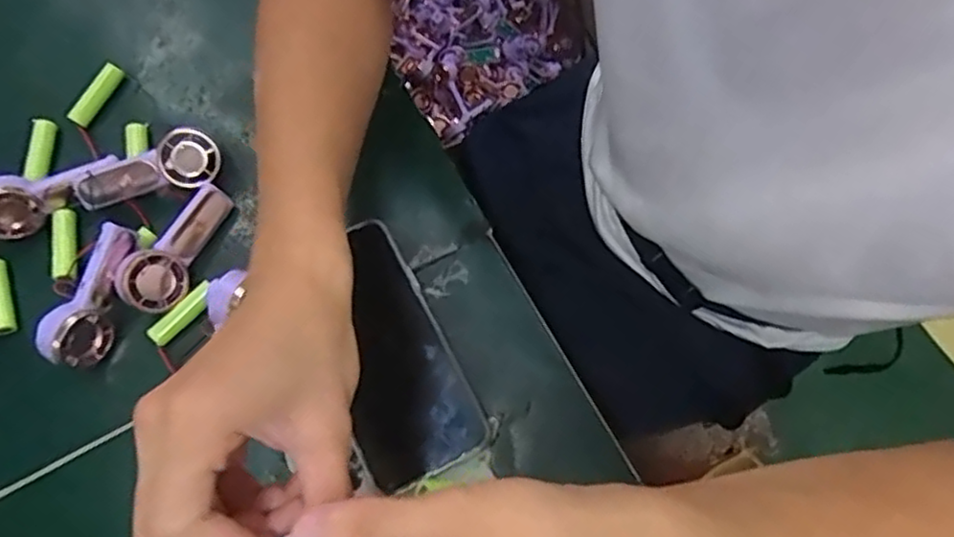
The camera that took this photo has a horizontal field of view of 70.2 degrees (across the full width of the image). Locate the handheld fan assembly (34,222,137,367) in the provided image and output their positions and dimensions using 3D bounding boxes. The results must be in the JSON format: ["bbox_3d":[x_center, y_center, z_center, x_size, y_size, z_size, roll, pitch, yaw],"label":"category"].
[{"bbox_3d":[-0.244,0.018,0.437,0.029,0.041,0.089,24,76,9],"label":"handheld fan assembly"}]

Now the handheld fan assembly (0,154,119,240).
[{"bbox_3d":[-0.292,-0.055,0.461,0.091,0.039,0.024,-33,75,-7],"label":"handheld fan assembly"}]

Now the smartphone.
[{"bbox_3d":[-0.060,0.053,0.440,0.075,0.016,0.162,-27,75,-6],"label":"smartphone"}]

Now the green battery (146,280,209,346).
[{"bbox_3d":[-0.194,0.029,0.446,0.050,0.012,0.013,-43,77,-10],"label":"green battery"}]

